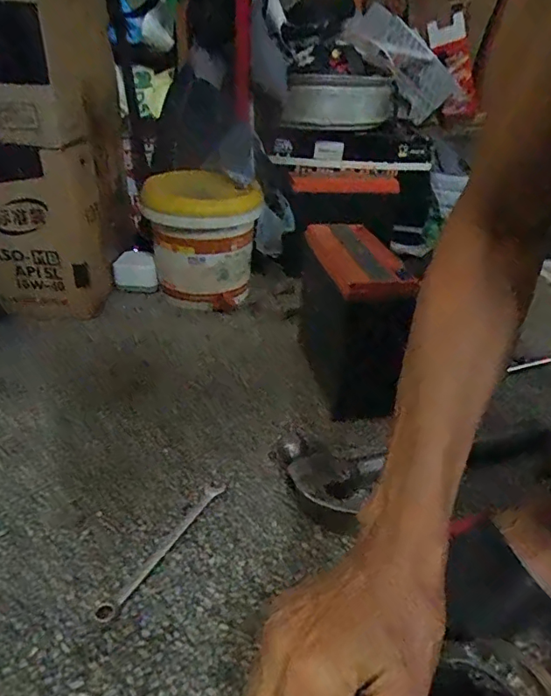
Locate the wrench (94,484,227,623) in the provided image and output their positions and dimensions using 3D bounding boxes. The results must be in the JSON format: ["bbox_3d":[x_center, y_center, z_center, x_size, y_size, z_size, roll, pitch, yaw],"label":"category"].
[{"bbox_3d":[-0.091,0.161,0.418,0.016,0.004,0.150,18,36,24],"label":"wrench"}]

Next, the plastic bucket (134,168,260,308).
[{"bbox_3d":[-0.108,-0.180,0.798,0.165,0.168,0.178,3,31,1],"label":"plastic bucket"}]

